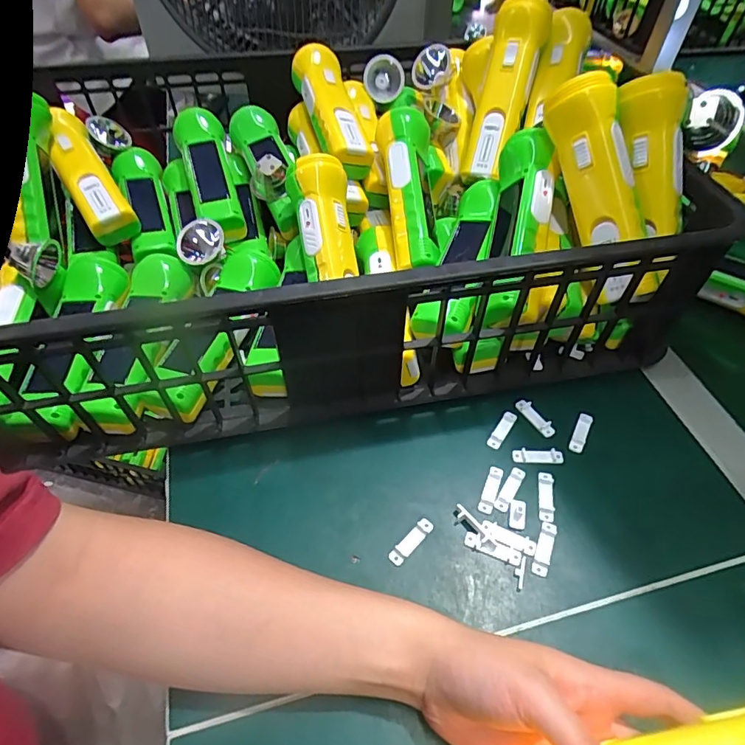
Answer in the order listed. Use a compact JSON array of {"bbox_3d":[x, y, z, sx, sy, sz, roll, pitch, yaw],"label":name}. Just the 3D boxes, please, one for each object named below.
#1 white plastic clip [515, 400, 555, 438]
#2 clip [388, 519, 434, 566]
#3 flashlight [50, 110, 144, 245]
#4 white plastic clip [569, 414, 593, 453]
[{"bbox_3d":[0.130,0.036,0.386,0.010,0.007,0.037,-28,56,-22],"label":"white plastic clip"},{"bbox_3d":[0.025,0.112,0.324,0.011,0.005,0.038,37,59,26],"label":"clip"},{"bbox_3d":[-0.281,-0.190,0.476,0.045,0.045,0.165,-27,72,-21],"label":"flashlight"},{"bbox_3d":[0.162,0.047,0.377,0.011,0.005,0.034,24,54,17],"label":"white plastic clip"}]

